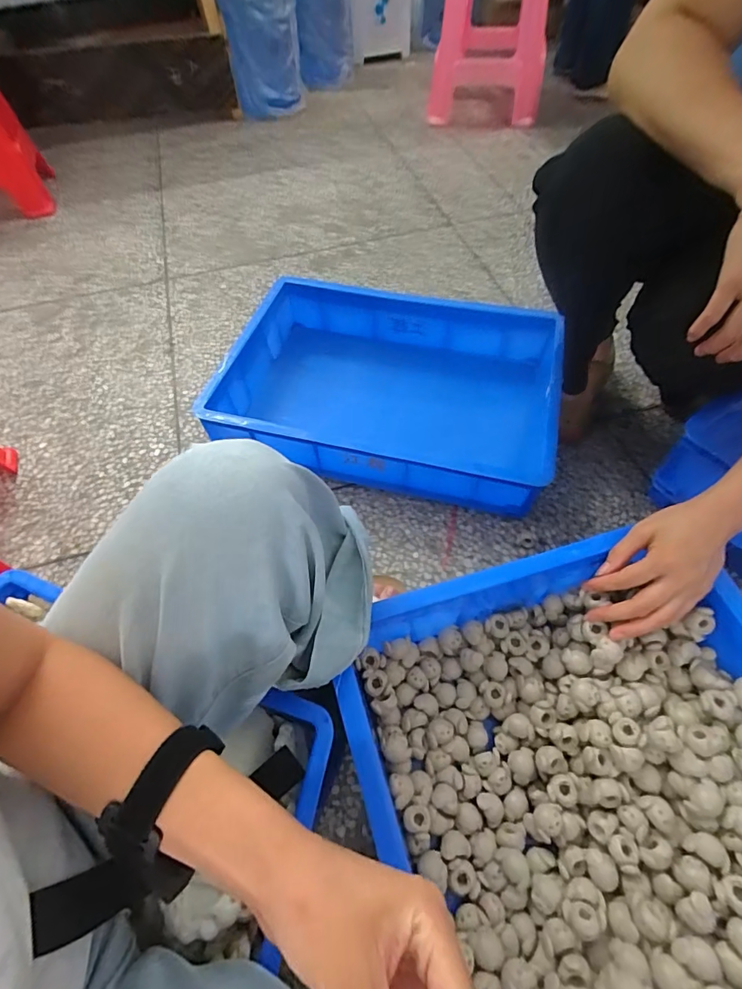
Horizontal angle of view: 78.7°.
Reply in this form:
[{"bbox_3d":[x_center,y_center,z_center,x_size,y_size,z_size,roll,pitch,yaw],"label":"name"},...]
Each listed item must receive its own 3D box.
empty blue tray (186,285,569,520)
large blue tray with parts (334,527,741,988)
[{"bbox_3d":[0.026,-0.213,0.881,0.597,0.123,0.417,14,59,11],"label":"empty blue tray"},{"bbox_3d":[0.236,0.342,0.378,0.443,0.106,0.613,-19,59,-9],"label":"large blue tray with parts"}]

